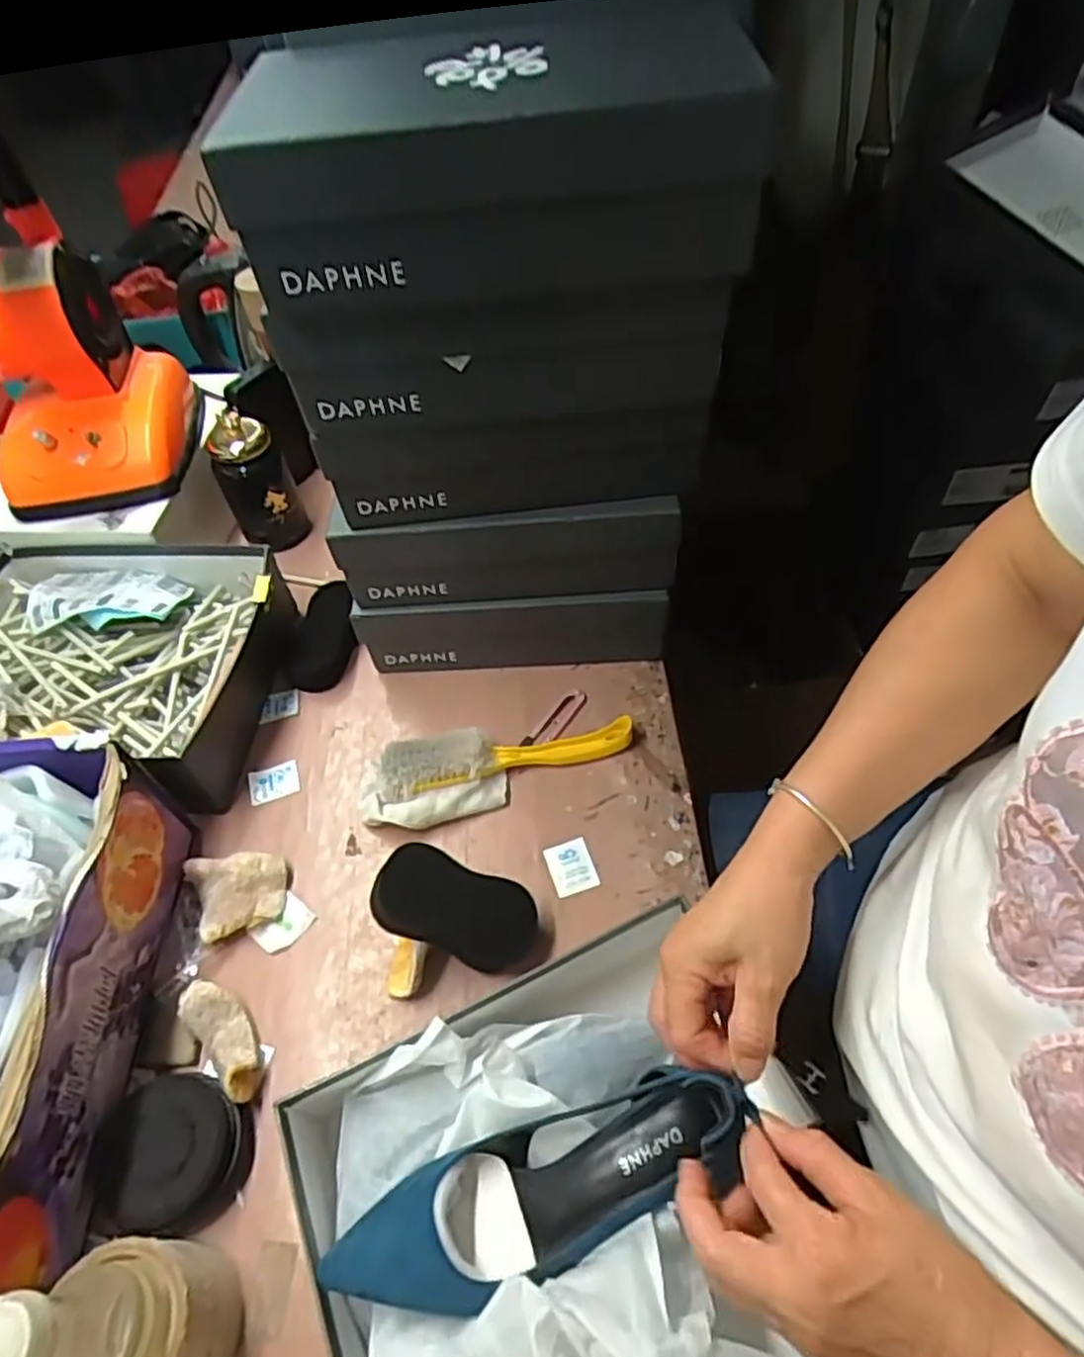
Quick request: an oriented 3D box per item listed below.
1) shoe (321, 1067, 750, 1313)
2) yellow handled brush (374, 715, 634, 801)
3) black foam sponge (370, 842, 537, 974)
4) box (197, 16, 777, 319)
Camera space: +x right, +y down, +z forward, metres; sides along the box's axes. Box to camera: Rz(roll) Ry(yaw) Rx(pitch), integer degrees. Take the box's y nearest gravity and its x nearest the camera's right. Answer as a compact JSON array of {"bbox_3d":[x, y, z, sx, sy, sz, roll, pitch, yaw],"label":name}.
[{"bbox_3d":[0.000,0.280,0.413,0.243,0.067,0.069,-25,54,4],"label":"shoe"},{"bbox_3d":[-0.036,0.066,0.693,0.235,0.038,0.050,-11,53,-4],"label":"yellow handled brush"},{"bbox_3d":[-0.065,0.177,0.578,0.129,0.021,0.068,29,79,-18],"label":"black foam sponge"},{"bbox_3d":[-0.035,-0.304,0.445,0.308,0.097,0.176,-3,53,2],"label":"box"}]

